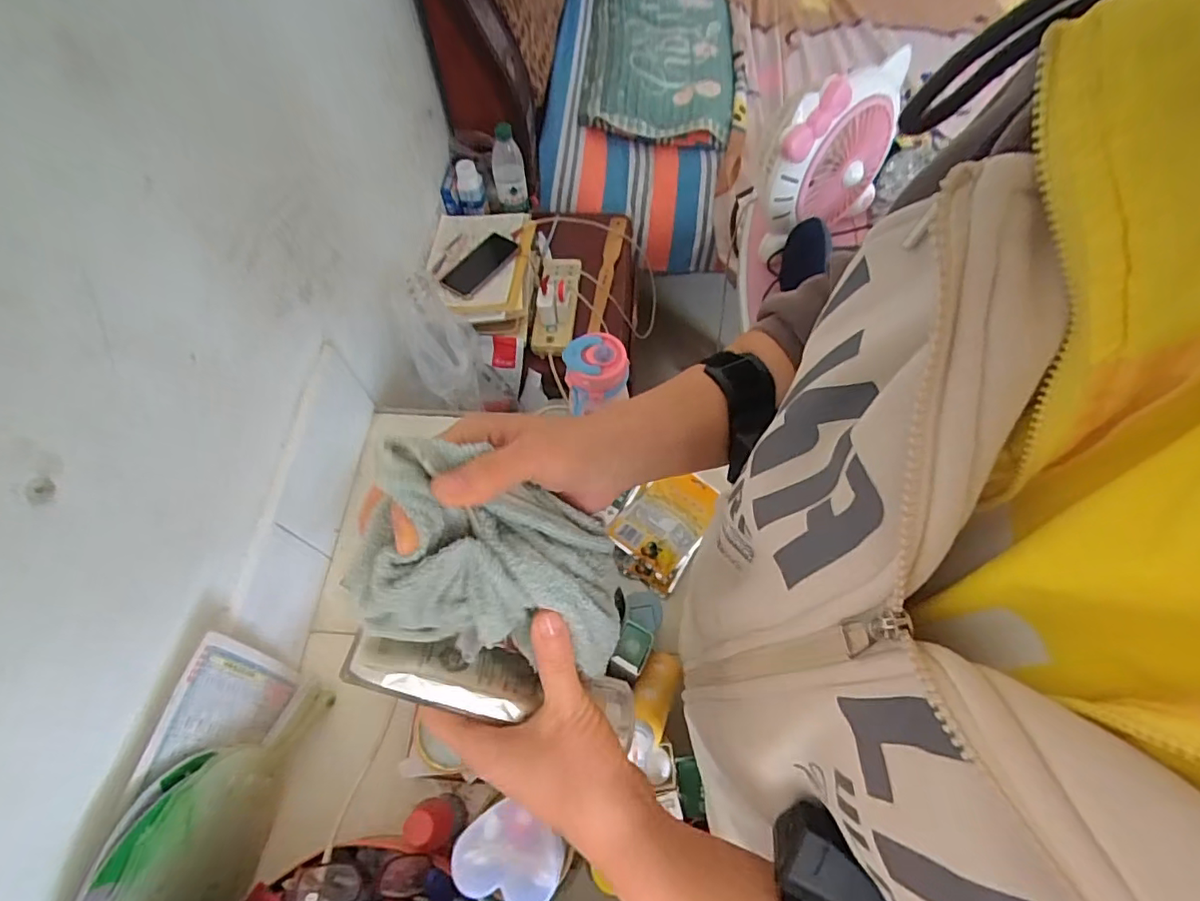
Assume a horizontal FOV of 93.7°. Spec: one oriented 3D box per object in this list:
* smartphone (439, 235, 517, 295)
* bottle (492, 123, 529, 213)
[{"bbox_3d":[-0.227,-0.357,1.079,0.153,0.011,0.069,-44,81,-9],"label":"smartphone"},{"bbox_3d":[-0.187,-0.574,1.150,0.066,0.170,0.055,-9,39,-3],"label":"bottle"}]

